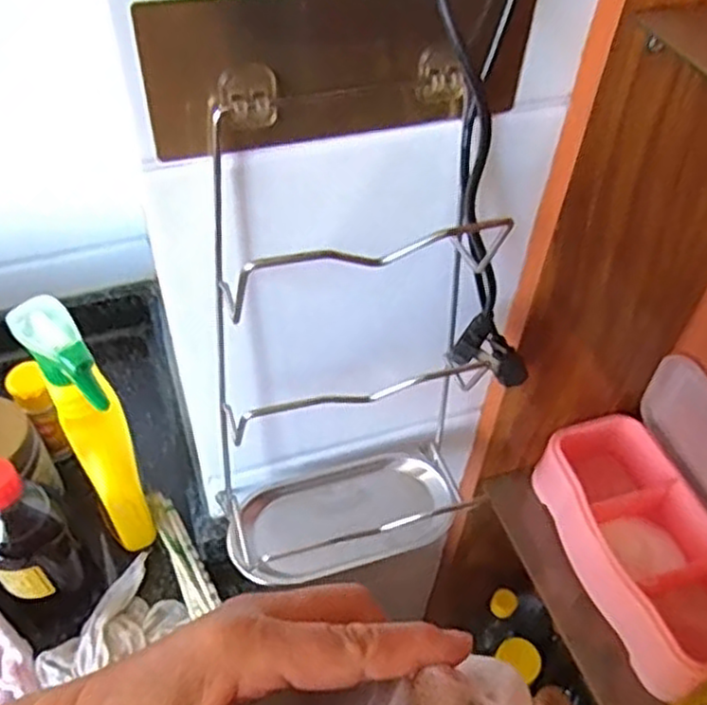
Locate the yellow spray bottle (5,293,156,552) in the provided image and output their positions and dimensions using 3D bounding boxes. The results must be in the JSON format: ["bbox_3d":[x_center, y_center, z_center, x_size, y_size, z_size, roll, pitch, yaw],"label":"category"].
[{"bbox_3d":[-0.205,0.064,0.584,0.044,0.264,0.082,-23,54,-20],"label":"yellow spray bottle"}]

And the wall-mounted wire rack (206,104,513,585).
[{"bbox_3d":[-0.004,0.024,0.486,0.180,0.349,0.108,-13,51,-13],"label":"wall-mounted wire rack"}]

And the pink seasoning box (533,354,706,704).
[{"bbox_3d":[0.263,0.139,0.612,0.127,0.148,0.230,-13,51,-13],"label":"pink seasoning box"}]

